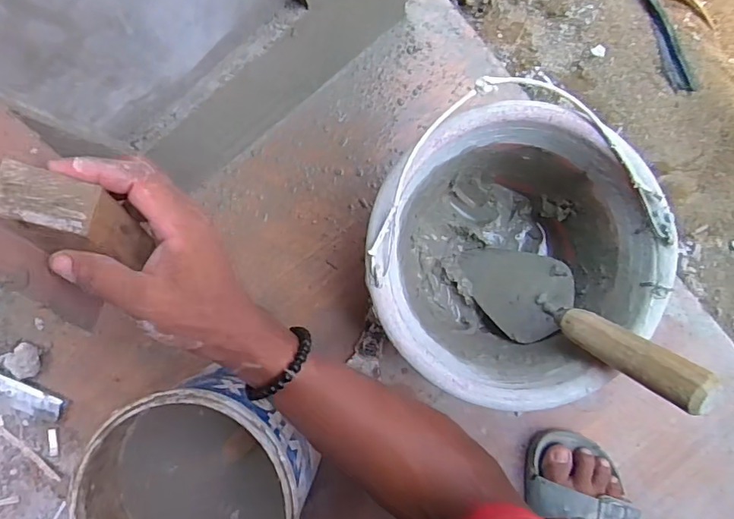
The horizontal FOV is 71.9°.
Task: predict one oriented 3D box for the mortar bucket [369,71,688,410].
[{"bbox_3d":[0.129,-0.005,0.498,0.237,0.177,0.244,0,89,3],"label":"mortar bucket"}]

